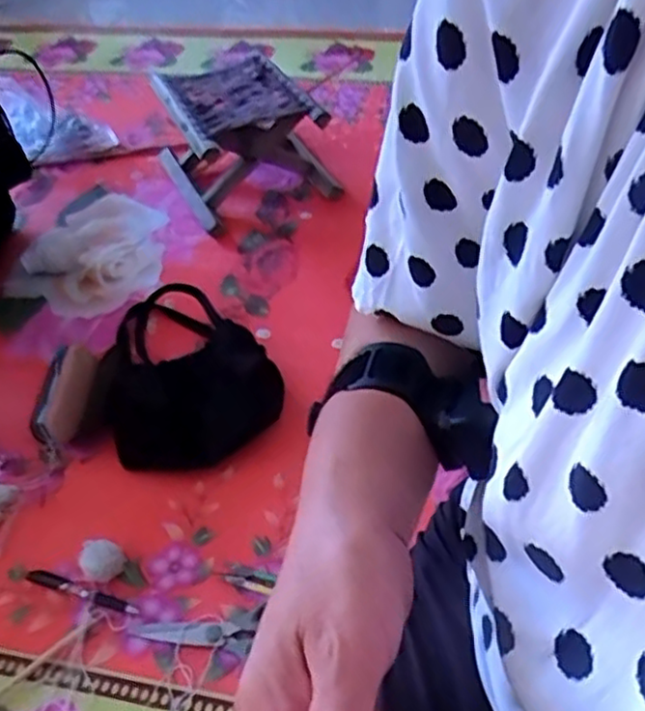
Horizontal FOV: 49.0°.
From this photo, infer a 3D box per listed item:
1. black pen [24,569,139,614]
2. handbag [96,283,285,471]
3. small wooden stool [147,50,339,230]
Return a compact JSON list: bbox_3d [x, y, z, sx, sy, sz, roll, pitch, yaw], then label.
[{"bbox_3d":[-0.259,0.253,0.762,0.134,0.008,0.016,12,49,16],"label":"black pen"},{"bbox_3d":[-0.204,0.016,0.950,0.216,0.072,0.301,-29,51,-21],"label":"handbag"},{"bbox_3d":[-0.139,-0.371,1.273,0.263,0.209,0.279,-27,50,-20],"label":"small wooden stool"}]

